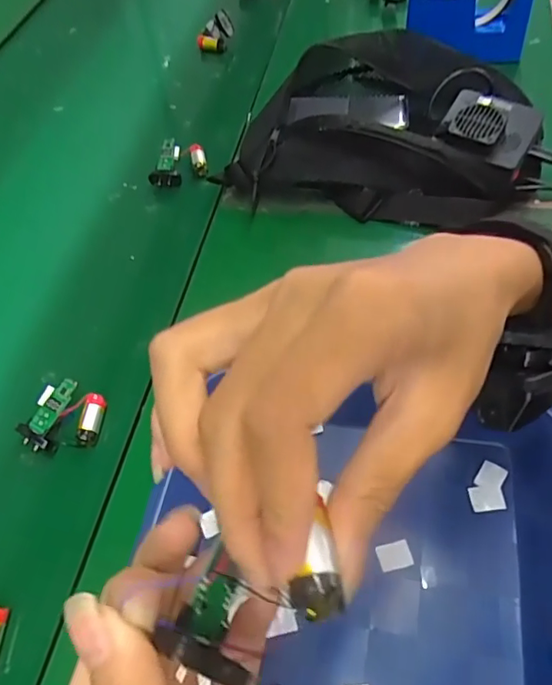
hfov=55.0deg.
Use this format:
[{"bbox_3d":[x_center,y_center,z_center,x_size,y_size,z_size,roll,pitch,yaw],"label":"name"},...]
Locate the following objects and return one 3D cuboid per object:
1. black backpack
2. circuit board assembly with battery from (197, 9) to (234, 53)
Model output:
[{"bbox_3d":[0.102,-0.210,0.509,0.282,0.110,0.179,12,57,12],"label":"black backpack"},{"bbox_3d":[-0.080,-0.406,0.699,0.044,0.044,0.037,2,56,6],"label":"circuit board assembly with battery"}]

